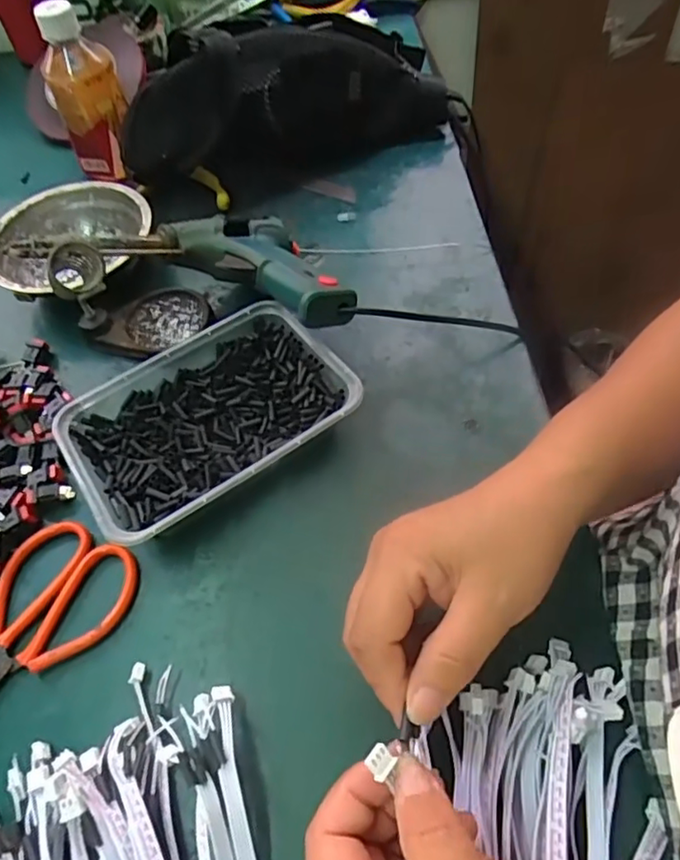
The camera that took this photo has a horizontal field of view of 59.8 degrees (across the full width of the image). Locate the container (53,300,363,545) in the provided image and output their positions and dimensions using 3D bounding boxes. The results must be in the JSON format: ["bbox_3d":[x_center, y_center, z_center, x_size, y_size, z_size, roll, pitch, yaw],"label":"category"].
[{"bbox_3d":[-0.079,-0.006,0.365,0.161,0.037,0.113,-31,57,-17],"label":"container"}]

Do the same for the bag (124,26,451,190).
[{"bbox_3d":[-0.043,-0.275,0.499,0.279,0.103,0.065,-17,54,-7],"label":"bag"}]

